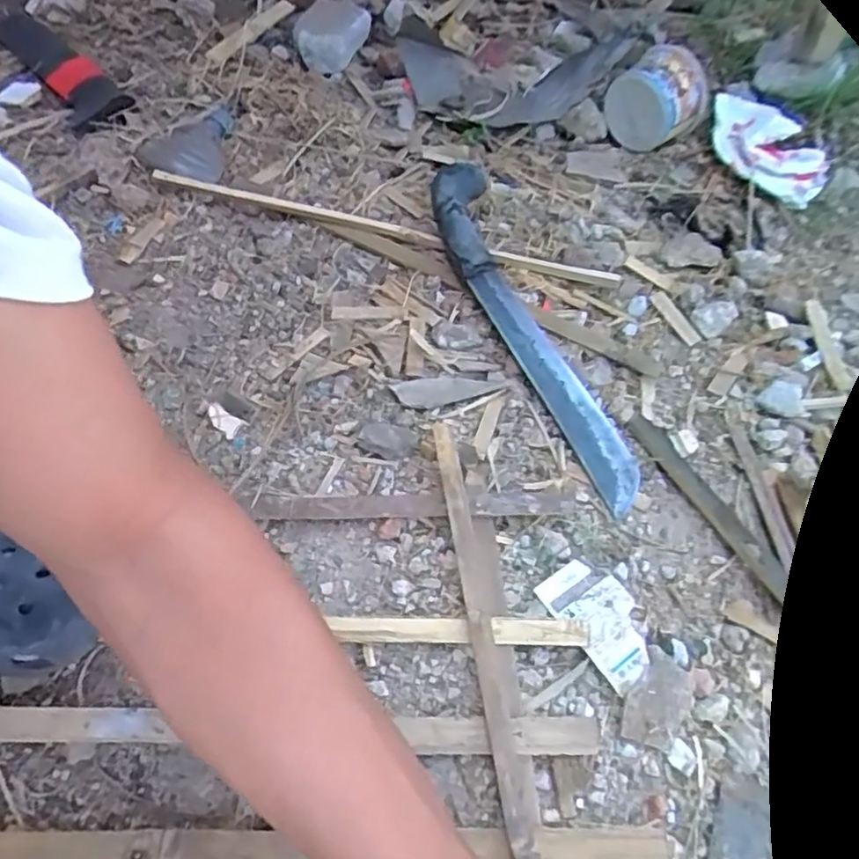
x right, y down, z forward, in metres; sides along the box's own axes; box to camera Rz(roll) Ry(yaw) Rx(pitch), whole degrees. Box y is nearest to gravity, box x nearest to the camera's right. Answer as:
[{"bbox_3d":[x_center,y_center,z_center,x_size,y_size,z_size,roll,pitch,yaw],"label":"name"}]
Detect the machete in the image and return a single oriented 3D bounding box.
[{"bbox_3d":[0.088,-0.095,0.587,0.055,0.031,0.373,-21,71,-17],"label":"machete"}]

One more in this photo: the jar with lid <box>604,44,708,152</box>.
[{"bbox_3d":[0.275,-0.402,0.785,0.101,0.094,0.079,38,61,21],"label":"jar with lid"}]

